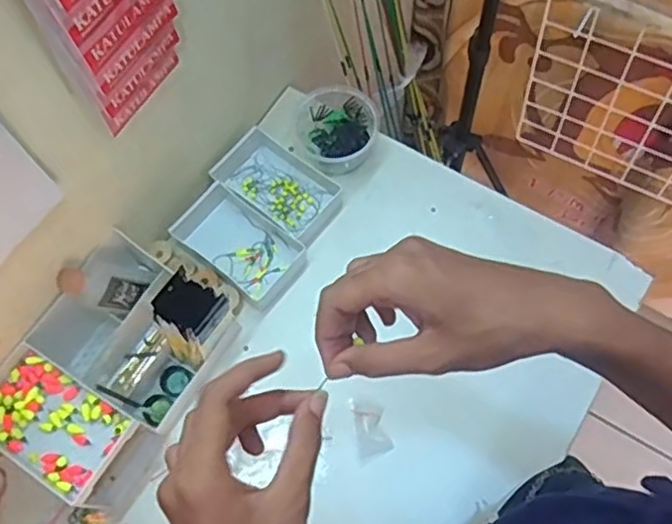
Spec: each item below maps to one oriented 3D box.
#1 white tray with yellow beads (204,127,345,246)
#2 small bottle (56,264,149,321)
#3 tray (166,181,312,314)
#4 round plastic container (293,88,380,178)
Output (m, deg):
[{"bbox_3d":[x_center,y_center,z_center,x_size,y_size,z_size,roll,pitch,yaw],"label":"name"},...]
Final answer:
[{"bbox_3d":[-0.065,-0.092,0.798,0.141,0.032,0.086,38,74,17],"label":"white tray with yellow beads"},{"bbox_3d":[-0.237,0.027,0.688,0.027,0.094,0.039,-20,63,30],"label":"small bottle"},{"bbox_3d":[-0.111,-0.021,0.773,0.144,0.028,0.085,37,73,16],"label":"tray"},{"bbox_3d":[-0.001,-0.160,0.814,0.095,0.048,0.105,-34,70,-11],"label":"round plastic container"}]

